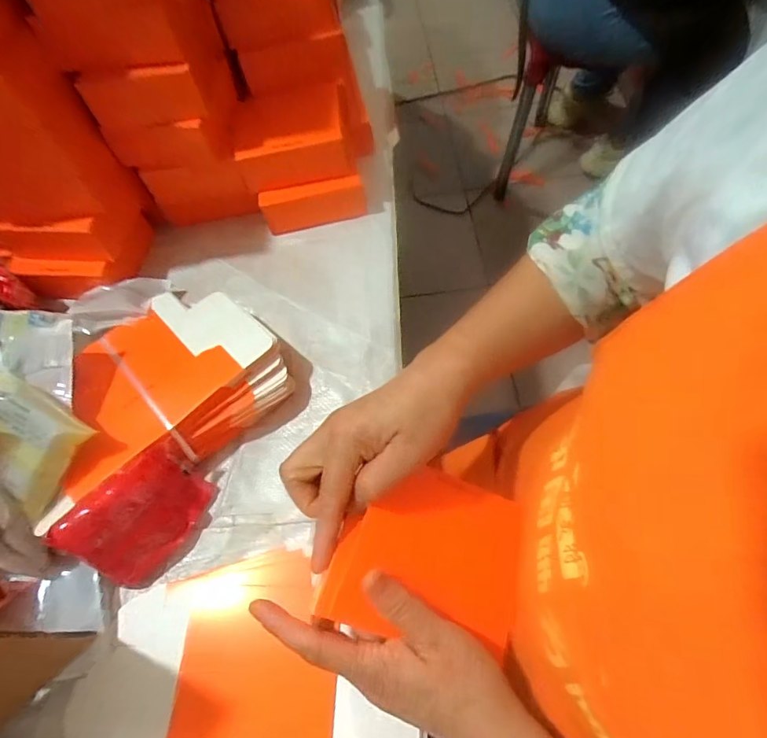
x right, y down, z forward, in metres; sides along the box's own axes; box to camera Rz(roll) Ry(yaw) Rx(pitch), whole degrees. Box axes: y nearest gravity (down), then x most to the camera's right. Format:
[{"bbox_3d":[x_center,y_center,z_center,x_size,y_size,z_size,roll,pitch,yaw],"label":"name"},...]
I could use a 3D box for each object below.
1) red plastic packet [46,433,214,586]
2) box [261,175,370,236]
[{"bbox_3d":[-0.203,0.119,0.392,0.025,0.088,0.105,-3,44,43],"label":"red plastic packet"},{"bbox_3d":[-0.086,-0.202,0.578,0.125,0.054,0.021,-12,61,-2],"label":"box"}]

